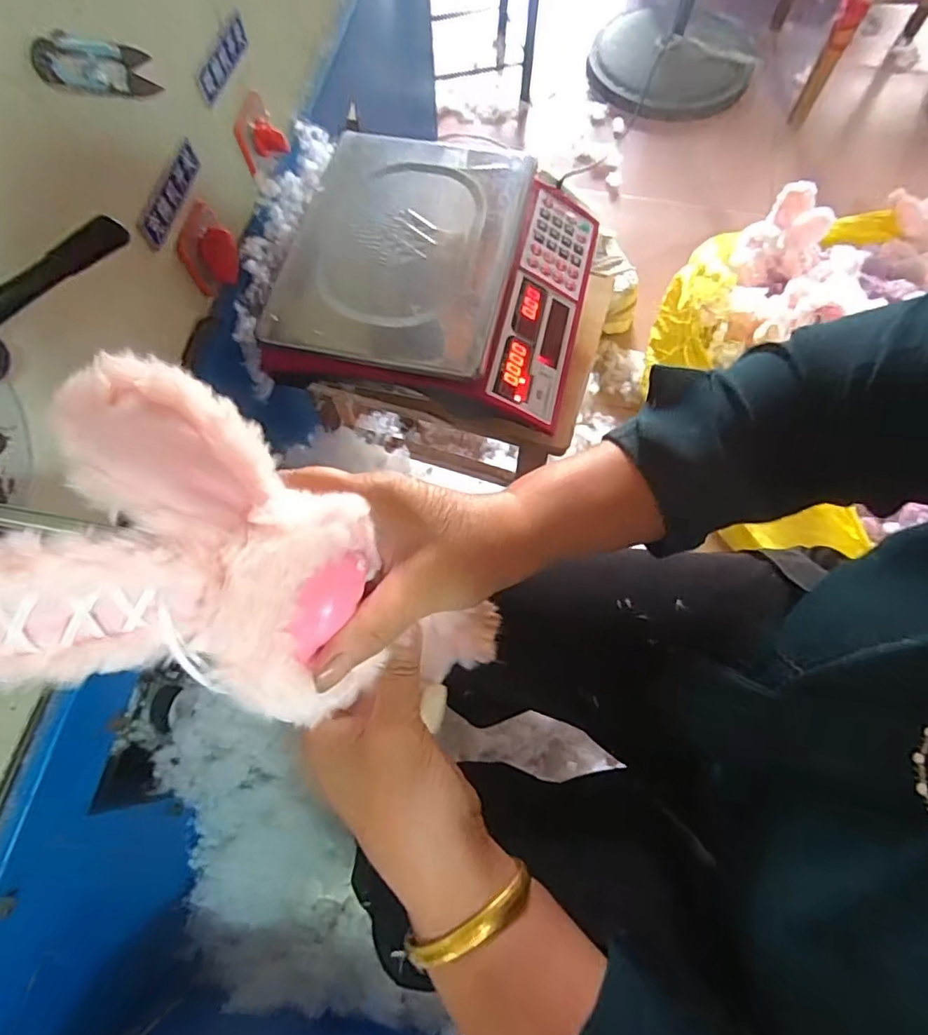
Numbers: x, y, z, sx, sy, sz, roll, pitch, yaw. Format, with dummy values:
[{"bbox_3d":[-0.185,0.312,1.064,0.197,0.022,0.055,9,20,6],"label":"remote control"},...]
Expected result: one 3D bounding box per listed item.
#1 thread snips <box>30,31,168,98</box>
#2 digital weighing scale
[{"bbox_3d":[-0.243,-0.302,0.374,0.007,0.029,0.114,8,35,4],"label":"thread snips"},{"bbox_3d":[-0.025,-0.265,0.606,0.309,0.081,0.296,11,70,5],"label":"digital weighing scale"}]

